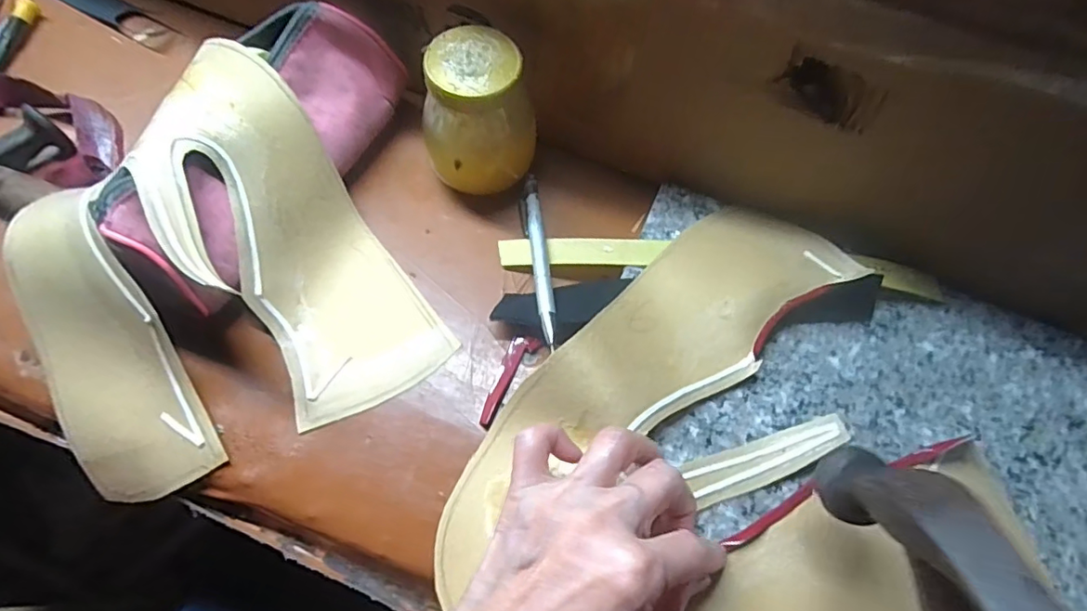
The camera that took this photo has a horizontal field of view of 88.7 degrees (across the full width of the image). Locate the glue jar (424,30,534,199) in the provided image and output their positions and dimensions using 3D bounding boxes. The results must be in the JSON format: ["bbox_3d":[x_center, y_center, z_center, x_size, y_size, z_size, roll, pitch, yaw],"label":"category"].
[{"bbox_3d":[-0.042,-0.118,0.345,0.070,0.085,0.057,-8,65,-8],"label":"glue jar"}]

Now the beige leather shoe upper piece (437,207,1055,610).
[{"bbox_3d":[0.094,0.081,0.278,0.268,0.032,0.217,-39,73,-14],"label":"beige leather shoe upper piece"}]

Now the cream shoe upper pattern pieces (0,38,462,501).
[{"bbox_3d":[-0.196,-0.015,0.310,0.207,0.066,0.224,-34,72,-12],"label":"cream shoe upper pattern pieces"}]

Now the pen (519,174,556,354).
[{"bbox_3d":[-0.003,-0.031,0.345,0.014,0.009,0.129,-7,56,-2],"label":"pen"}]

